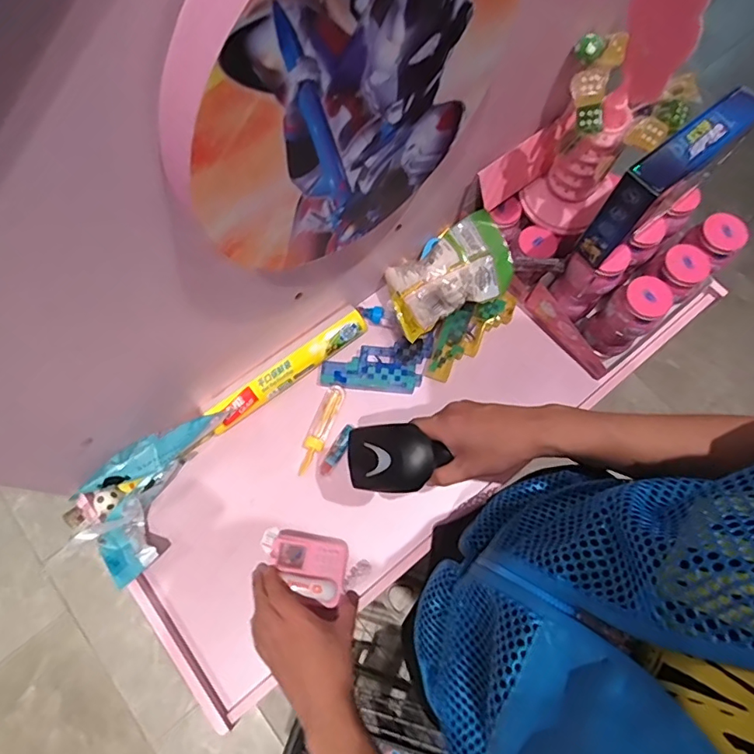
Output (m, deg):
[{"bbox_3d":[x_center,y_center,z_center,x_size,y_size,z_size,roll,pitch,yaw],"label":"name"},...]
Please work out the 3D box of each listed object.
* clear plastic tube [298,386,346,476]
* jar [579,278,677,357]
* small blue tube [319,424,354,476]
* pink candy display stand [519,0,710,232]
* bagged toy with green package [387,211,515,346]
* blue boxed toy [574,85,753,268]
[{"bbox_3d":[-0.078,0.070,0.695,0.028,0.020,0.127,20,72,5],"label":"clear plastic tube"},{"bbox_3d":[0.322,-0.079,0.657,0.058,0.119,0.058,0,72,-1],"label":"jar"},{"bbox_3d":[-0.053,0.097,0.681,0.022,0.017,0.075,30,73,8],"label":"small blue tube"},{"bbox_3d":[0.282,-0.320,0.593,0.092,0.314,0.145,36,74,10],"label":"pink candy display stand"},{"bbox_3d":[0.102,-0.145,0.712,0.173,0.061,0.108,-26,74,-9],"label":"bagged toy with green package"},{"bbox_3d":[0.317,-0.214,0.560,0.157,0.142,0.040,-35,76,-12],"label":"blue boxed toy"}]

